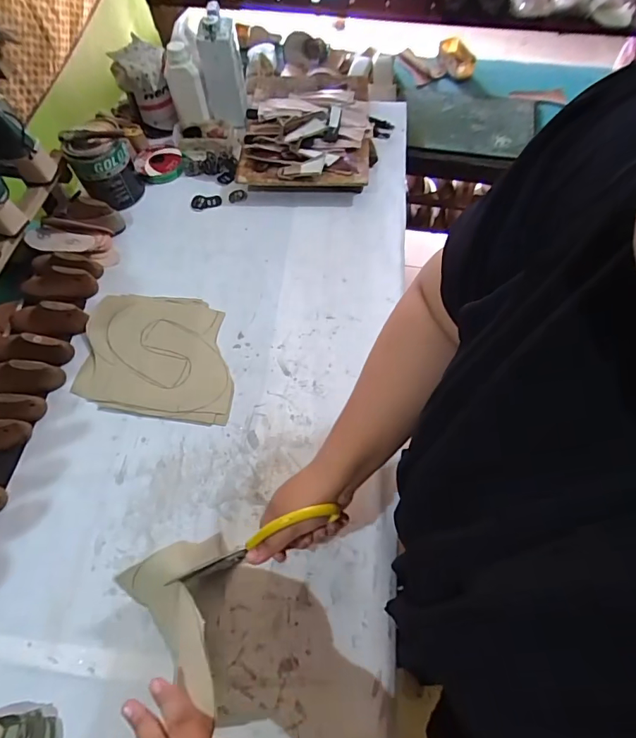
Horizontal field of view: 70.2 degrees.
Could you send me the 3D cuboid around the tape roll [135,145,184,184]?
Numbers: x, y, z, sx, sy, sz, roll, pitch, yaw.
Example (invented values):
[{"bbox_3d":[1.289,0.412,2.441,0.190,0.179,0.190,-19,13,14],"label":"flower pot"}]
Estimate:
[{"bbox_3d":[-0.333,-0.439,0.954,0.089,0.022,0.093,-1,62,2],"label":"tape roll"}]

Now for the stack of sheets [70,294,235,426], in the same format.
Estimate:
[{"bbox_3d":[-0.261,-0.029,0.748,0.263,0.017,0.215,7,63,5],"label":"stack of sheets"}]

